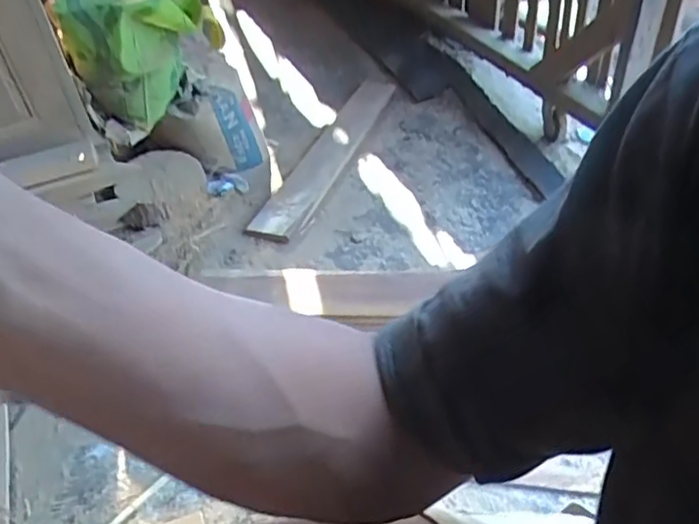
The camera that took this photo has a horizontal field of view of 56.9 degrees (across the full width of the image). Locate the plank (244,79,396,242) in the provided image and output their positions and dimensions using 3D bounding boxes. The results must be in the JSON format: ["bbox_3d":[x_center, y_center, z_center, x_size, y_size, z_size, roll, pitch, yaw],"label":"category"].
[{"bbox_3d":[-0.043,-0.240,1.396,0.099,0.029,0.578,20,52,15],"label":"plank"}]

